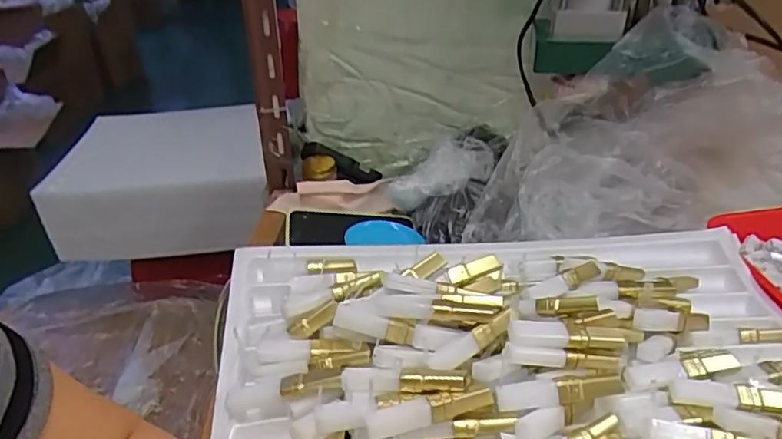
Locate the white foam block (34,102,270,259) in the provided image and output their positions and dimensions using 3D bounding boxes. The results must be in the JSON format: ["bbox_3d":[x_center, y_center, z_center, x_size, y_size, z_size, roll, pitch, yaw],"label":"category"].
[{"bbox_3d":[-0.389,-0.076,1.052,0.349,0.136,0.333,-2,31,-1],"label":"white foam block"}]

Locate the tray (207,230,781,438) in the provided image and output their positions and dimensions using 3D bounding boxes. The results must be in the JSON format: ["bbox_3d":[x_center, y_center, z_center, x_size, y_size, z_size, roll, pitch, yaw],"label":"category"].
[{"bbox_3d":[0.101,0.101,0.367,0.421,0.058,0.309,-5,31,-6],"label":"tray"}]

